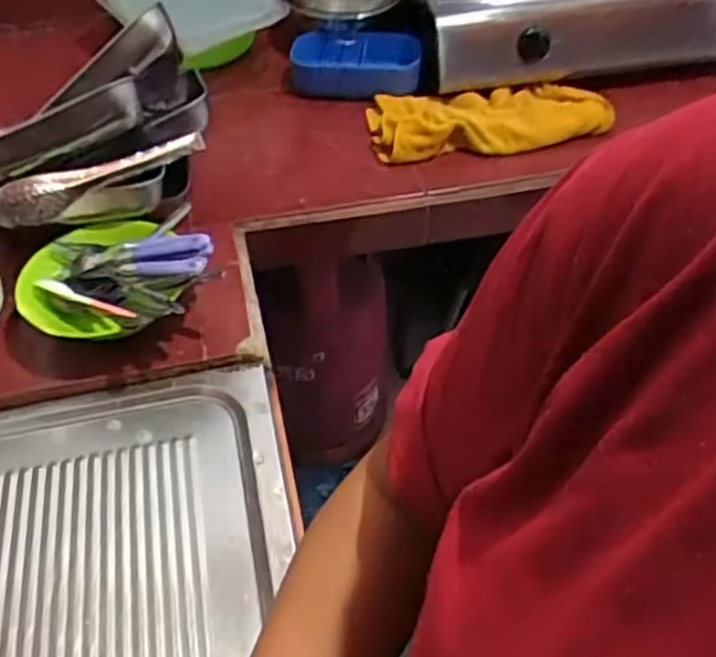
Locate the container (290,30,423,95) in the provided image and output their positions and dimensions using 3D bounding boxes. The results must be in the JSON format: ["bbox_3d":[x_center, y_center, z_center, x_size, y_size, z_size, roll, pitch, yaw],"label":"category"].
[{"bbox_3d":[-0.002,-0.384,1.051,0.183,0.071,0.073,5,48,5],"label":"container"}]

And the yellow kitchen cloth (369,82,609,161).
[{"bbox_3d":[0.174,-0.289,0.992,0.312,0.049,0.119,-5,48,-4],"label":"yellow kitchen cloth"}]

